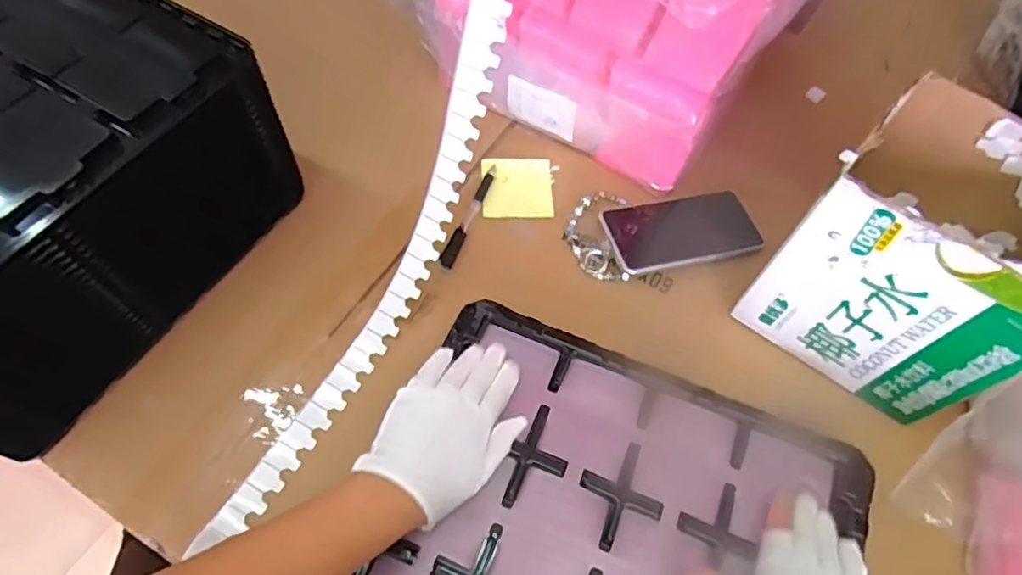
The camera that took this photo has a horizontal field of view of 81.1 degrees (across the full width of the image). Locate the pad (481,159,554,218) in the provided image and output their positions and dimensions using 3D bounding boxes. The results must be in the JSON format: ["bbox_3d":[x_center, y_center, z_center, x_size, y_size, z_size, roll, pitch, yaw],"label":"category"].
[{"bbox_3d":[0.008,-0.108,0.650,0.076,0.004,0.077,0,62,-6],"label":"pad"}]

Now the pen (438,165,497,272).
[{"bbox_3d":[-0.043,-0.076,0.631,0.014,0.012,0.136,19,63,7],"label":"pen"}]

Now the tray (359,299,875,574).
[{"bbox_3d":[0.069,0.208,0.448,0.349,0.027,0.330,20,59,11],"label":"tray"}]

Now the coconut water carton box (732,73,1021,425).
[{"bbox_3d":[0.337,-0.019,0.498,0.190,0.198,0.145,36,63,17],"label":"coconut water carton box"}]

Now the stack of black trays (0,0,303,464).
[{"bbox_3d":[-0.446,-0.100,0.520,0.357,0.216,0.345,28,61,13],"label":"stack of black trays"}]

